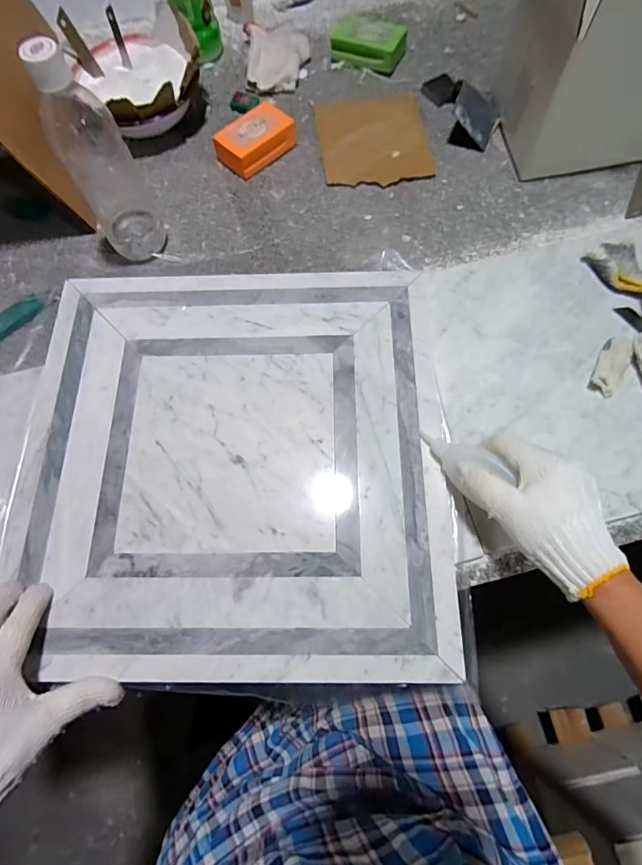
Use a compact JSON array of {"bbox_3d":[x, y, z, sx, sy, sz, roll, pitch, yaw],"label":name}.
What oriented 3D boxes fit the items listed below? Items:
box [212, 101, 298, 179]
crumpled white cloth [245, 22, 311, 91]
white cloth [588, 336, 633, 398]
[{"bbox_3d":[-0.087,-0.378,0.576,0.063,0.031,0.102,41,78,15],"label":"box"},{"bbox_3d":[-0.060,-0.539,0.634,0.088,0.024,0.119,-6,71,1],"label":"crumpled white cloth"},{"bbox_3d":[0.296,-0.071,0.453,0.026,0.009,0.073,31,75,12],"label":"white cloth"}]

